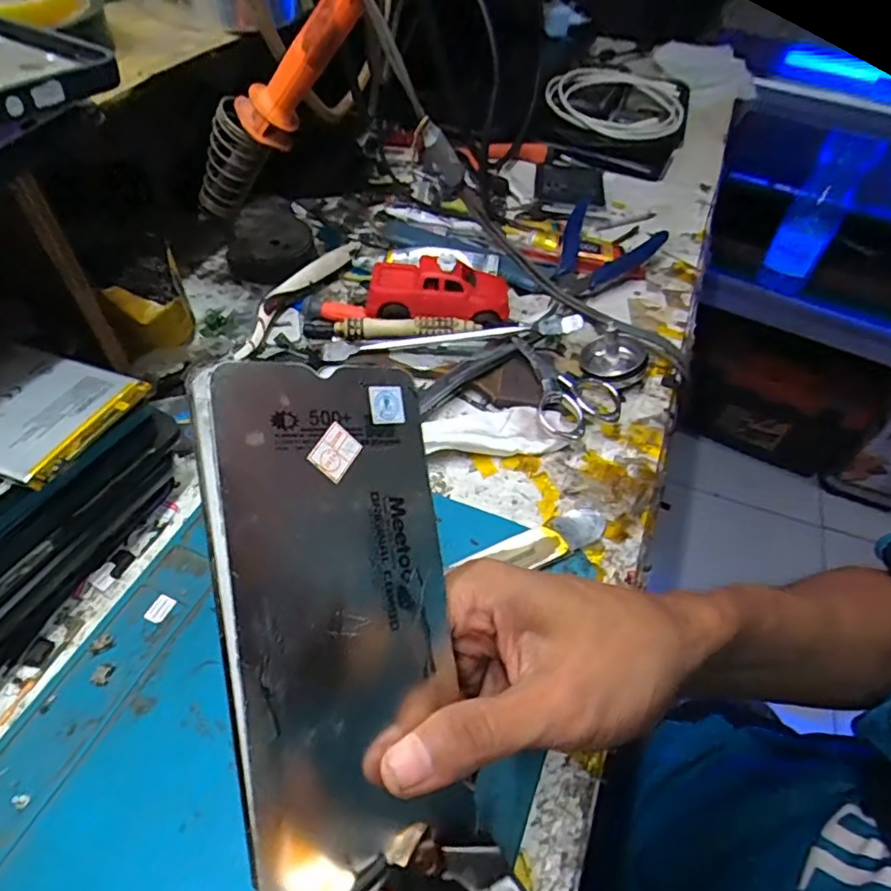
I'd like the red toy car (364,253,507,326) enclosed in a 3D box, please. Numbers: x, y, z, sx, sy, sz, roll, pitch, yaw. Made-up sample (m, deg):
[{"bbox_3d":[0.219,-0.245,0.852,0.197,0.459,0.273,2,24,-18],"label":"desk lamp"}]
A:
[{"bbox_3d":[-0.004,-0.104,0.391,0.093,0.035,0.052,9,51,6],"label":"red toy car"}]

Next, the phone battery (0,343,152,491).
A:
[{"bbox_3d":[-0.172,-0.016,0.237,0.072,0.007,0.062,15,52,10],"label":"phone battery"}]

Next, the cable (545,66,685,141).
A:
[{"bbox_3d":[0.198,-0.370,0.626,0.142,0.035,0.140,1,51,-1],"label":"cable"}]

